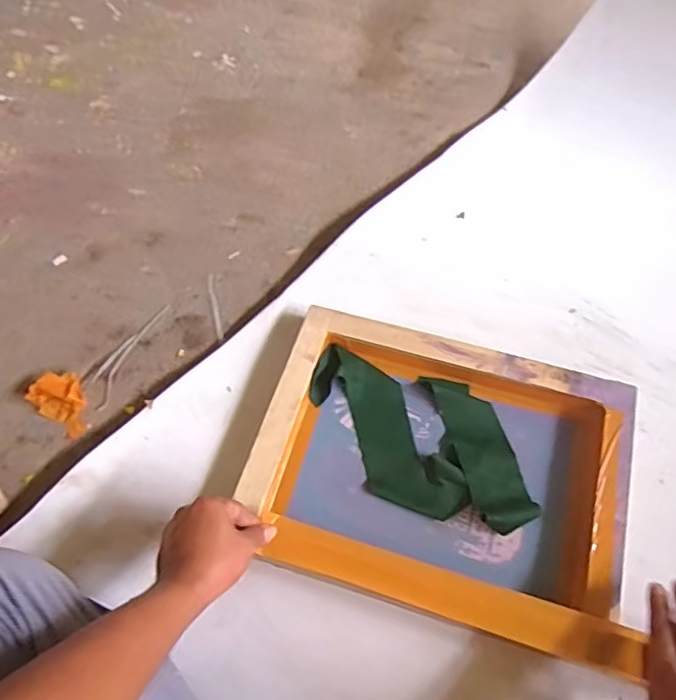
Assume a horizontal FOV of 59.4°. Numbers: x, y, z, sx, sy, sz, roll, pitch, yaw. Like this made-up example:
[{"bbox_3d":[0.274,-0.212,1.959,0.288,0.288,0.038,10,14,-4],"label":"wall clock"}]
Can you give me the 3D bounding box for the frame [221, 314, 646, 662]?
[{"bbox_3d":[0.115,0.131,0.684,0.403,0.045,0.309,14,64,10],"label":"frame"}]

